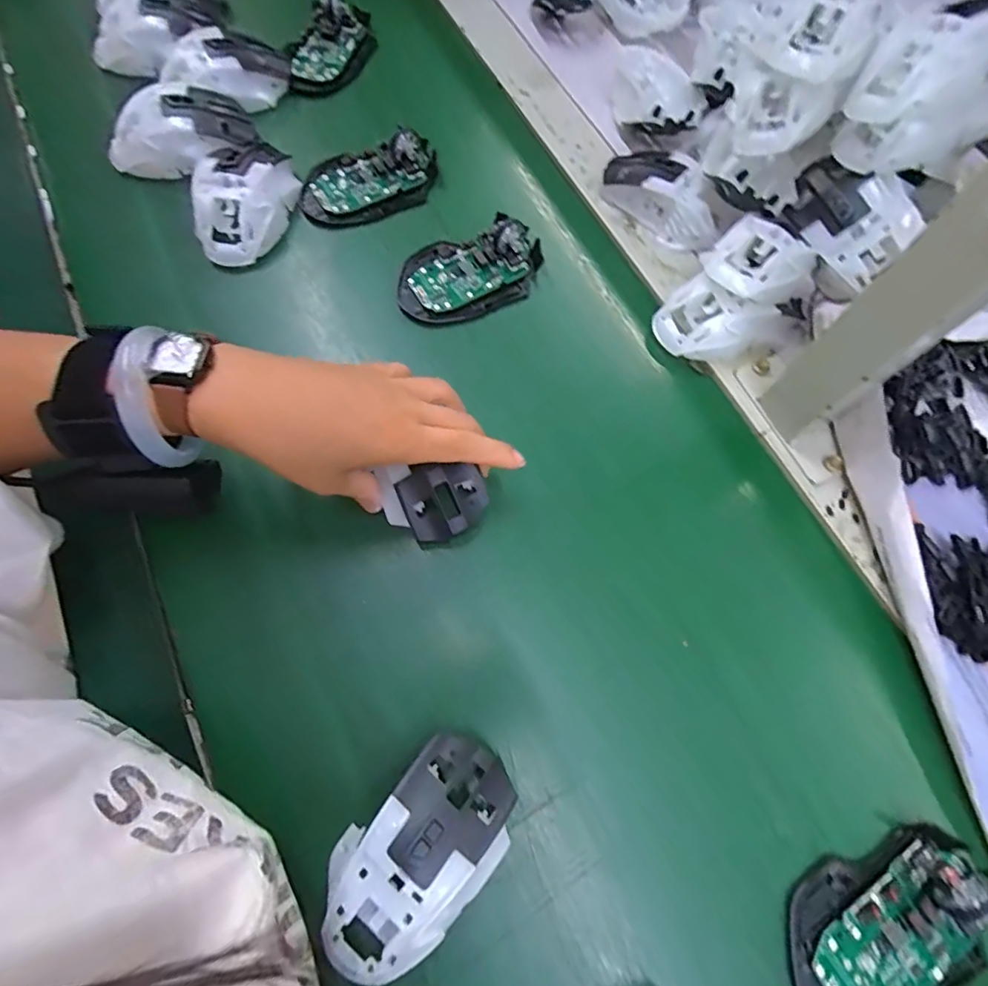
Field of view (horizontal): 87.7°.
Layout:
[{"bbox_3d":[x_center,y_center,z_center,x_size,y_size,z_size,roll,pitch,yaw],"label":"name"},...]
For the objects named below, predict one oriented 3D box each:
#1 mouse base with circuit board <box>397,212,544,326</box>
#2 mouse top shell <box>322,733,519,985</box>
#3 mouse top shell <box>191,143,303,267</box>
[{"bbox_3d":[-0.018,-0.167,0.383,0.110,0.025,0.067,-20,74,-6],"label":"mouse base with circuit board"},{"bbox_3d":[-0.039,0.179,0.257,0.067,0.039,0.115,43,77,13],"label":"mouse top shell"},{"bbox_3d":[-0.187,-0.216,0.383,0.058,0.039,0.091,10,69,5],"label":"mouse top shell"}]

